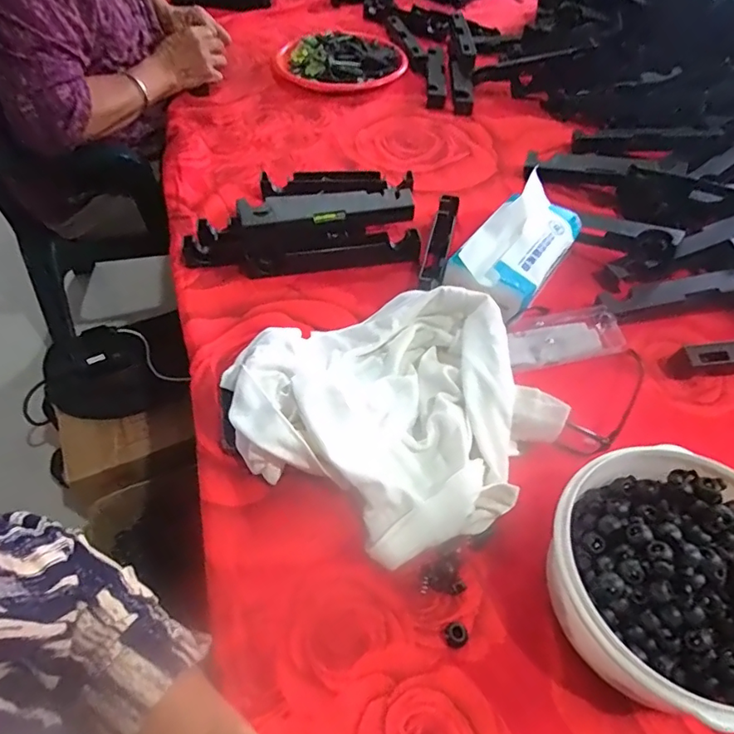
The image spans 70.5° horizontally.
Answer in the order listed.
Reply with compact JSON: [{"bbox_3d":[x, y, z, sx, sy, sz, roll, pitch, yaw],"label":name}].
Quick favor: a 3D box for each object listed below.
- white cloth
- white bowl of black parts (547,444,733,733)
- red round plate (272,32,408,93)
[{"bbox_3d":[0.019,0.037,0.449,0.256,0.057,0.234,-17,54,-14],"label":"white cloth"},{"bbox_3d":[0.205,0.144,0.352,0.155,0.076,0.161,0,52,-1],"label":"white bowl of black parts"},{"bbox_3d":[-0.047,-0.538,0.914,0.220,0.040,0.175,-9,53,-7],"label":"red round plate"}]

